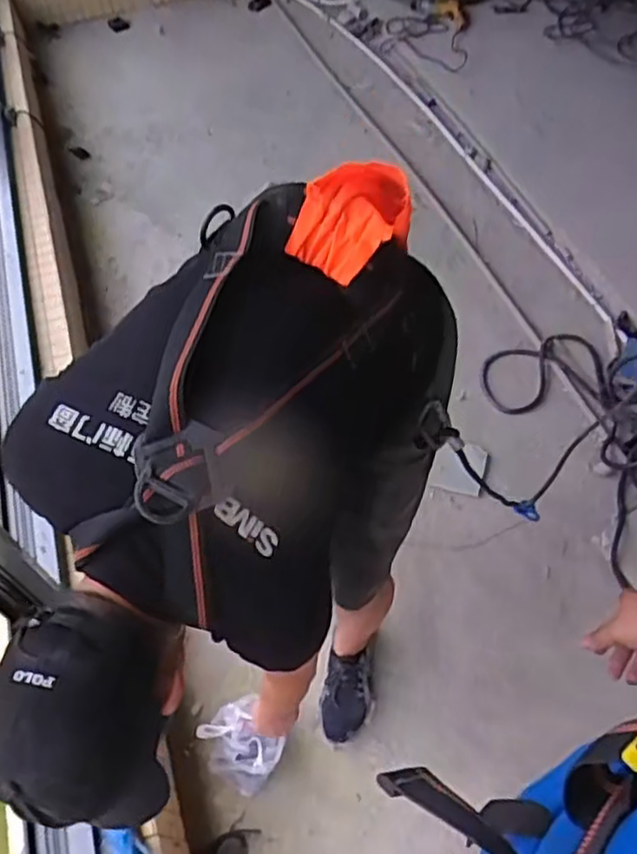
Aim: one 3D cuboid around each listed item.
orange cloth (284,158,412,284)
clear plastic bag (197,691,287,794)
[{"bbox_3d":[0.045,-0.241,0.797,0.096,0.084,0.136,35,64,25],"label":"orange cloth"},{"bbox_3d":[-0.151,0.639,1.398,0.158,0.086,0.157,35,65,26],"label":"clear plastic bag"}]

